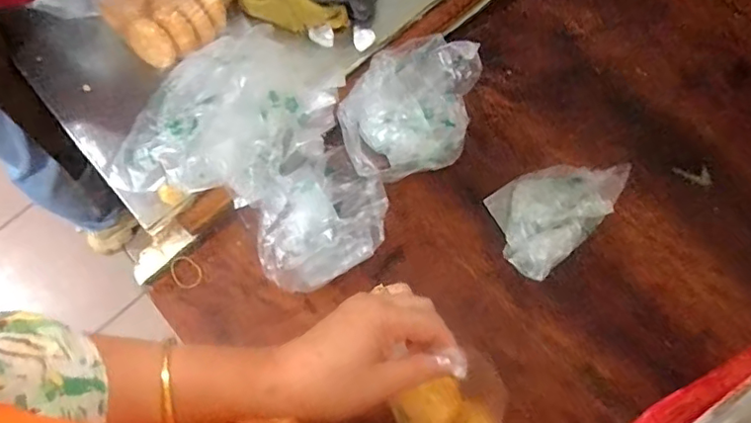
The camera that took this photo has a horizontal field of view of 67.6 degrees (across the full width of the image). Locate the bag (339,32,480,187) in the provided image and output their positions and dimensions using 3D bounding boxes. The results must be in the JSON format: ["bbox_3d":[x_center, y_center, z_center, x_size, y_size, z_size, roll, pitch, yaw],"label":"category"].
[{"bbox_3d":[0.043,-0.134,0.712,0.156,0.049,0.213,14,71,8],"label":"bag"}]

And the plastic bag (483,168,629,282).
[{"bbox_3d":[0.220,-0.010,0.688,0.191,0.045,0.112,-39,73,-11],"label":"plastic bag"}]

